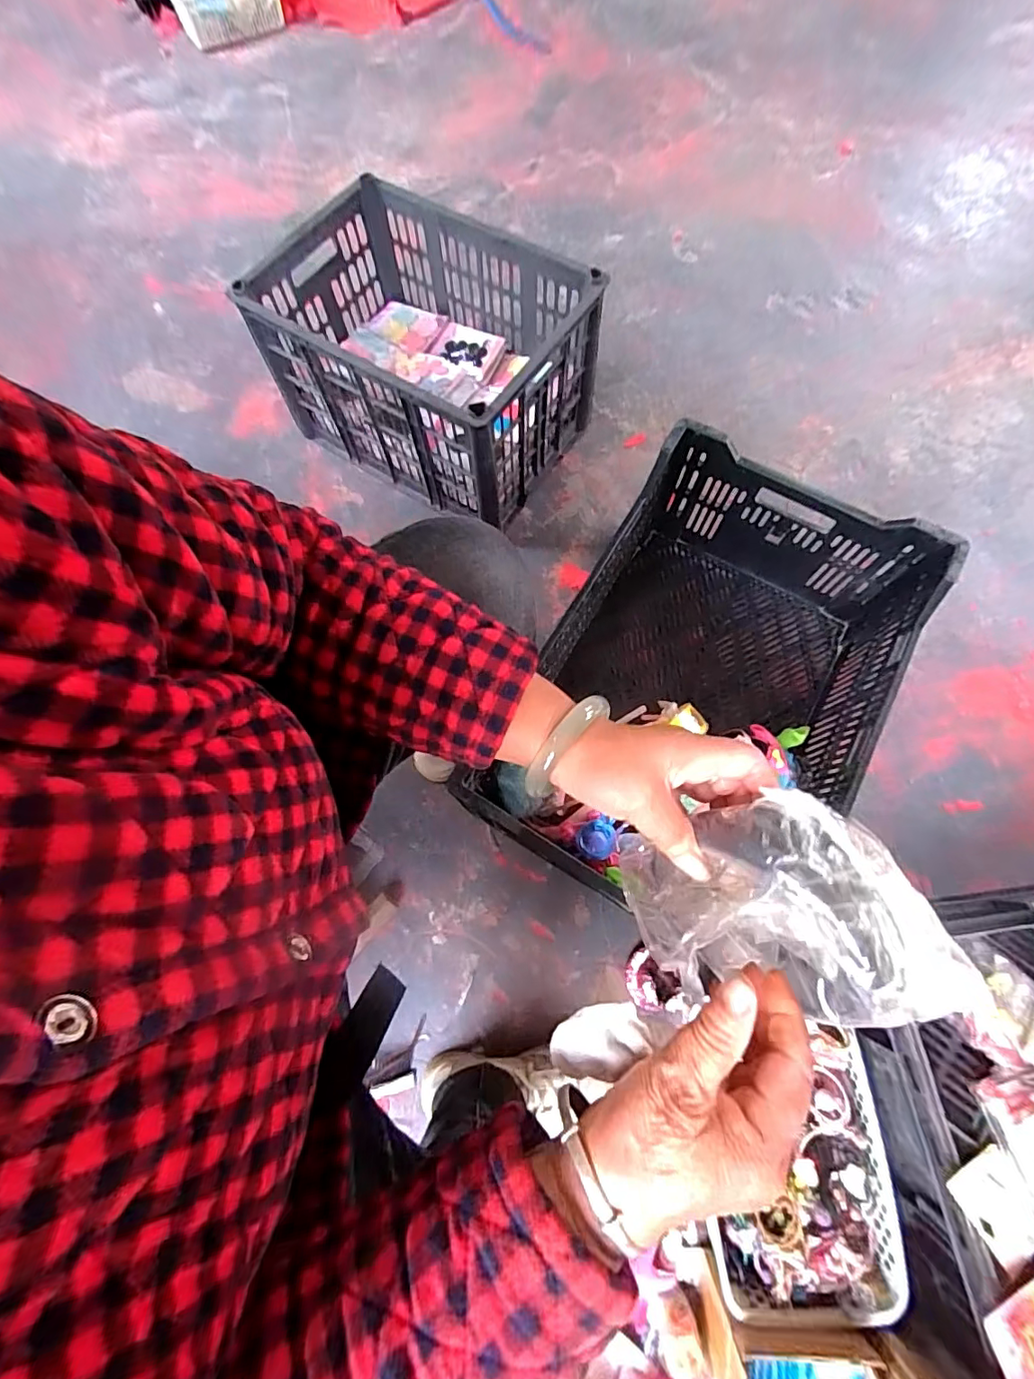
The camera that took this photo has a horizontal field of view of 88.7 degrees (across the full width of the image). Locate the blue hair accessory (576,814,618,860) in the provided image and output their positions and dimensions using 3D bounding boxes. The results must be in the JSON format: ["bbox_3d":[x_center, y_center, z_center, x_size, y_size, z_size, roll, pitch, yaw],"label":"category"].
[{"bbox_3d":[0.096,0.181,0.638,0.047,0.013,0.045,-18,72,-5],"label":"blue hair accessory"}]

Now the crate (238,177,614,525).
[{"bbox_3d":[-0.167,-0.590,0.925,0.548,0.266,0.349,34,76,11],"label":"crate"}]

